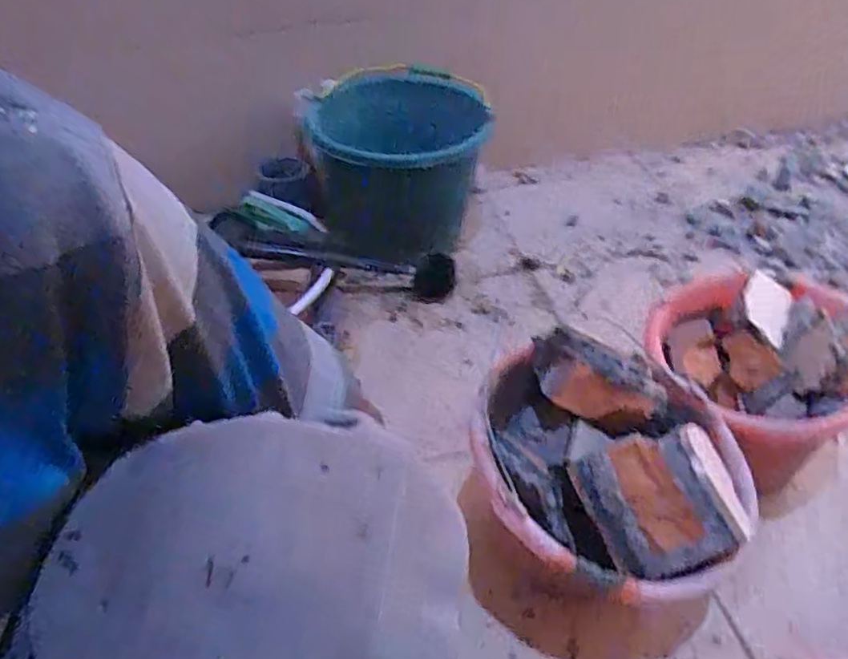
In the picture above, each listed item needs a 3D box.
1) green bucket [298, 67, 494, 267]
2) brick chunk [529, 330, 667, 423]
[{"bbox_3d":[-0.046,-0.272,1.024,0.298,0.217,0.245,8,44,13],"label":"green bucket"},{"bbox_3d":[0.158,0.045,0.559,0.122,0.071,0.044,15,46,20],"label":"brick chunk"}]

